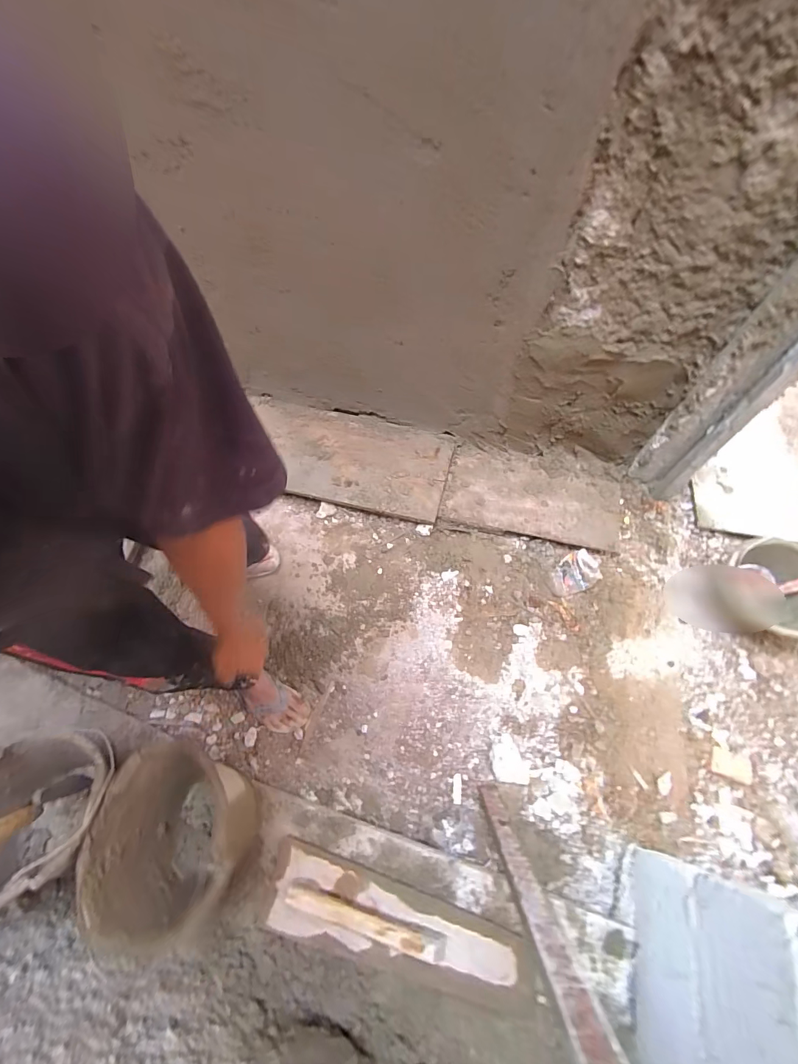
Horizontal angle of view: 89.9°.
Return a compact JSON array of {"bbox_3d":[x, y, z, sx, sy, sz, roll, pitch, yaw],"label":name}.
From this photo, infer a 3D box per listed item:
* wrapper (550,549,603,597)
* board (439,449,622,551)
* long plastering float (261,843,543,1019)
[{"bbox_3d":[0.498,0.118,1.134,0.160,0.033,0.097,-29,68,-11],"label":"wrapper"},{"bbox_3d":[0.405,-0.119,1.232,0.514,0.050,0.302,11,67,9],"label":"board"},{"bbox_3d":[-0.010,0.772,0.764,0.500,0.068,0.136,14,67,8],"label":"long plastering float"}]

